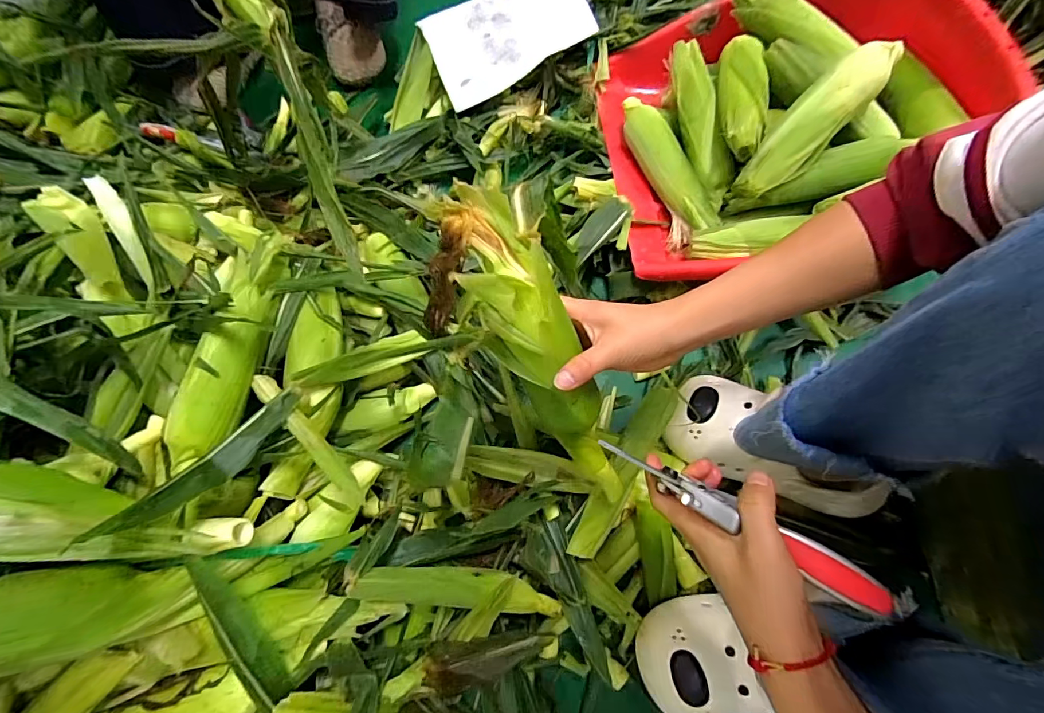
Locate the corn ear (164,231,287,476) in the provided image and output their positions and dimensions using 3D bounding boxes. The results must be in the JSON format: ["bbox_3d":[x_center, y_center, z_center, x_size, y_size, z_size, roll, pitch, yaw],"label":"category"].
[{"bbox_3d":[-0.310,-0.013,0.484,0.065,0.051,0.262,1,70,1],"label":"corn ear"}]

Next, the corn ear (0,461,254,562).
[{"bbox_3d":[-0.339,0.115,0.318,0.264,0.051,0.061,24,67,-29],"label":"corn ear"}]

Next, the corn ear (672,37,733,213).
[{"bbox_3d":[0.245,-0.324,0.618,0.046,0.039,0.225,-11,85,-3],"label":"corn ear"}]

